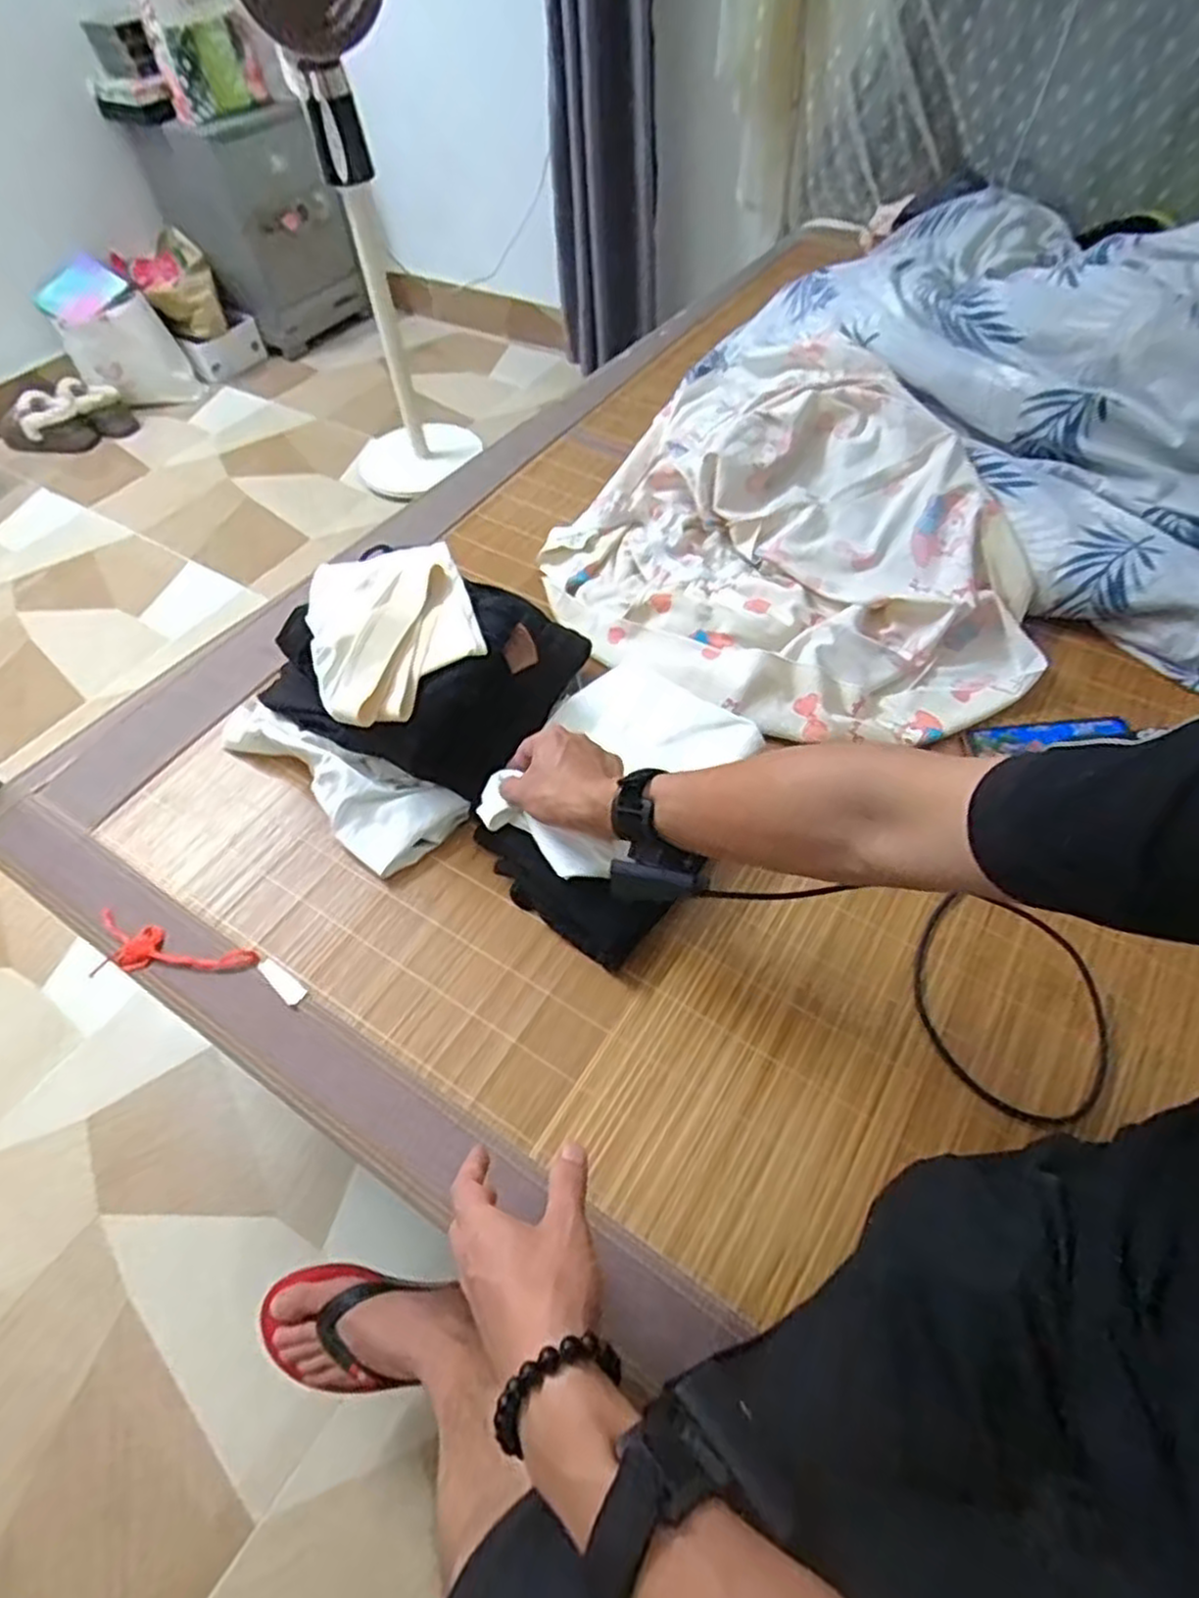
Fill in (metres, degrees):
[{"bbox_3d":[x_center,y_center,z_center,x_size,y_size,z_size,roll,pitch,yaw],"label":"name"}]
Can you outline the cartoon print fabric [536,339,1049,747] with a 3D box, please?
[{"bbox_3d":[0.236,-0.324,0.869,0.523,0.109,0.515,21,58,18],"label":"cartoon print fabric"}]

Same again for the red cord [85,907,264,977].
[{"bbox_3d":[-0.375,0.135,0.654,0.159,0.010,0.053,12,56,12],"label":"red cord"}]

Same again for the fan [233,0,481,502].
[{"bbox_3d":[-0.461,-1.127,1.490,0.261,0.985,0.275,-4,54,1],"label":"fan"}]

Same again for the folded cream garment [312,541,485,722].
[{"bbox_3d":[-0.187,-0.156,0.692,0.145,0.041,0.173,-17,55,-8],"label":"folded cream garment"}]

